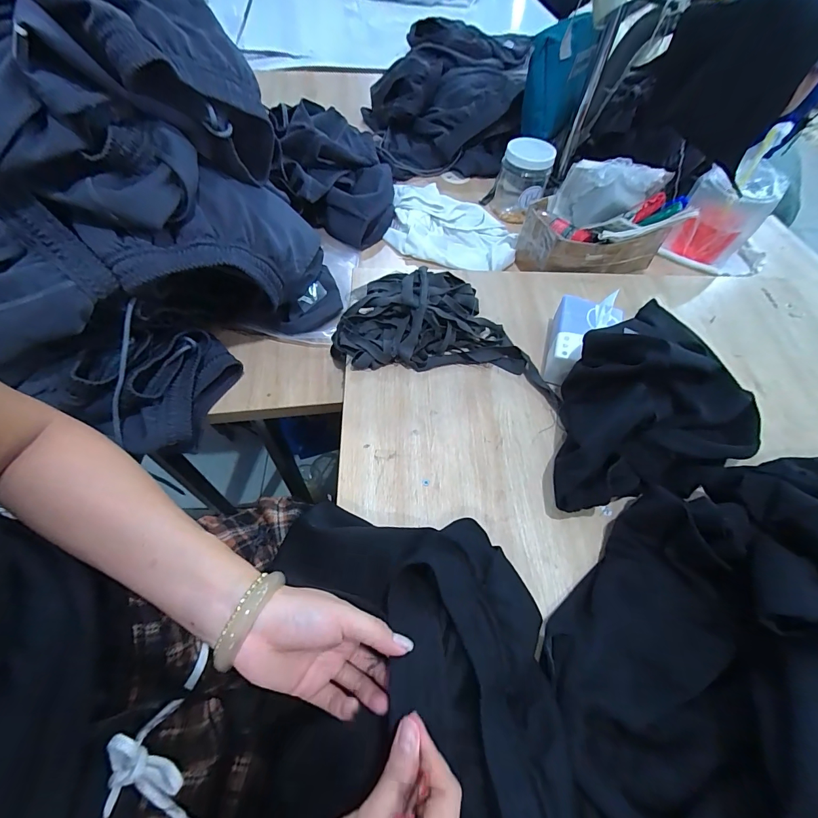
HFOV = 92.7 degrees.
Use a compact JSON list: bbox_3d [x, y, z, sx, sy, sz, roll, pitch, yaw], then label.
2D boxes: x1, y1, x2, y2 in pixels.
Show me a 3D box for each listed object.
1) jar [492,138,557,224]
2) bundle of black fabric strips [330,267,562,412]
[{"bbox_3d":[0.222,-0.451,0.776,0.091,0.132,0.107,11,58,4],"label":"jar"},{"bbox_3d":[0.048,-0.106,0.529,0.310,0.063,0.151,8,58,1],"label":"bundle of black fabric strips"}]

